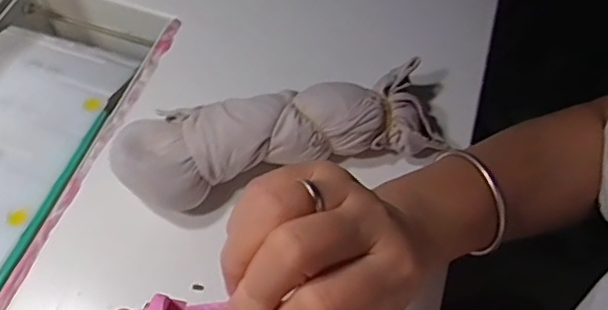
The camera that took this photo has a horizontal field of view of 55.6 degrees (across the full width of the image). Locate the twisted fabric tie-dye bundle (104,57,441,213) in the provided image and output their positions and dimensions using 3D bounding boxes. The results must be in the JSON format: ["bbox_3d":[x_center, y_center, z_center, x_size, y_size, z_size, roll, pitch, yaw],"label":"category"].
[{"bbox_3d":[-0.013,-0.013,0.393,0.215,0.051,0.061,-15,61,-13],"label":"twisted fabric tie-dye bundle"}]

